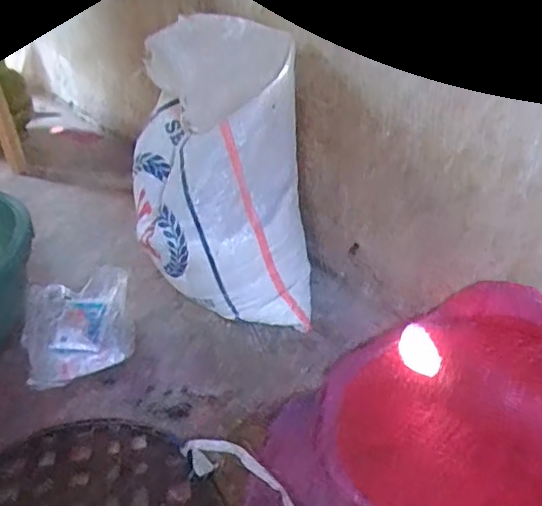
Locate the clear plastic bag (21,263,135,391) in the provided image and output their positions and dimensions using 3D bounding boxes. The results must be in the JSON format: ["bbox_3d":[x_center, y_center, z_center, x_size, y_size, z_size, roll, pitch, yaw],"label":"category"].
[{"bbox_3d":[-0.317,0.110,0.946,0.170,0.087,0.222,-7,33,-7],"label":"clear plastic bag"}]

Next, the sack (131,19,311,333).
[{"bbox_3d":[-0.084,-0.109,0.941,0.273,0.455,0.189,-2,33,0],"label":"sack"}]

